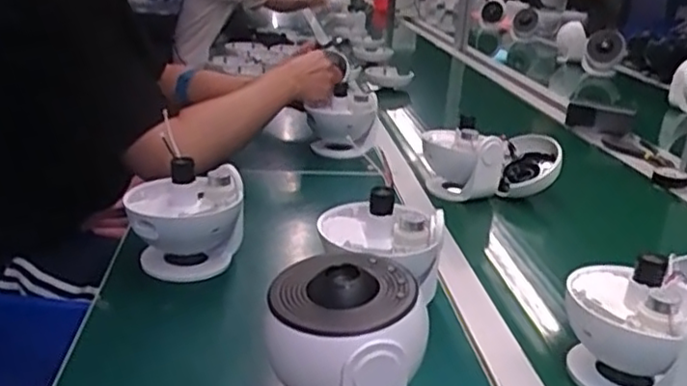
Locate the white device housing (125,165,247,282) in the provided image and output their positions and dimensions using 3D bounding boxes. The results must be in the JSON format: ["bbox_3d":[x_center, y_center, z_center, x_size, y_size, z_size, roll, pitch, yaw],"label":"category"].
[{"bbox_3d":[-0.167,0.033,0.703,0.117,0.101,0.088,6,23,-7],"label":"white device housing"}]

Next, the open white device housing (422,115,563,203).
[{"bbox_3d":[0.220,-0.046,0.973,0.189,0.099,0.086,2,24,-17],"label":"open white device housing"}]

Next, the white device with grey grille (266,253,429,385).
[{"bbox_3d":[0.001,0.116,0.483,0.111,0.116,0.099,4,20,3],"label":"white device with grey grille"}]

